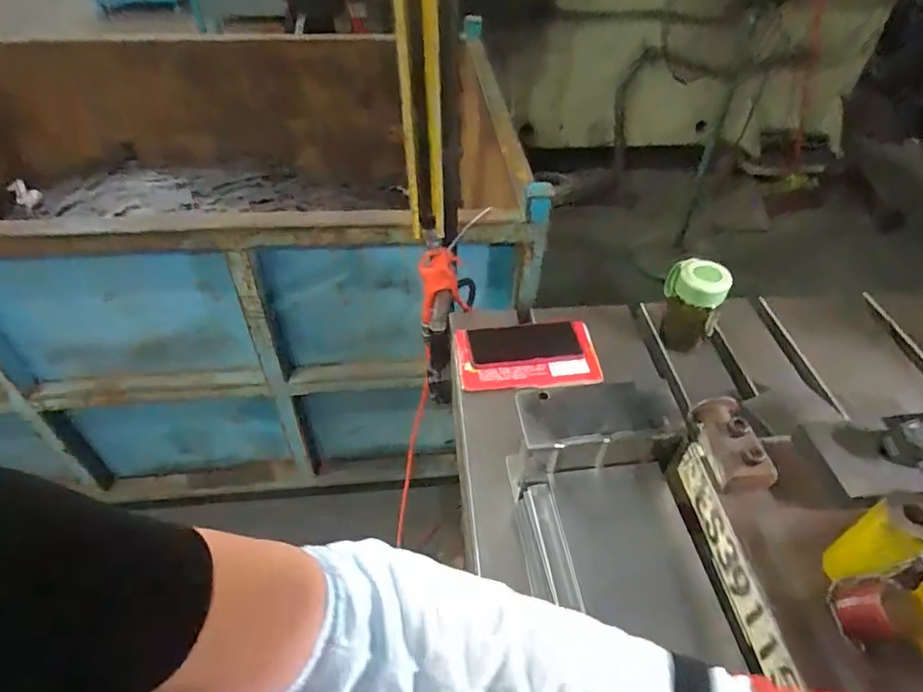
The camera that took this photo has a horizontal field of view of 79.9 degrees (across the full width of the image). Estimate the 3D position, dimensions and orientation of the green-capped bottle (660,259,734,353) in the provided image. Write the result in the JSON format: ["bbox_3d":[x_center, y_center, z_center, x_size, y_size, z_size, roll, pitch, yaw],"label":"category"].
[{"bbox_3d":[0.330,-0.062,0.793,0.069,0.126,0.068,8,45,6],"label":"green-capped bottle"}]

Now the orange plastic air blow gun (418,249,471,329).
[{"bbox_3d":[-0.026,-0.100,0.895,0.080,0.138,0.024,-8,46,-10],"label":"orange plastic air blow gun"}]

